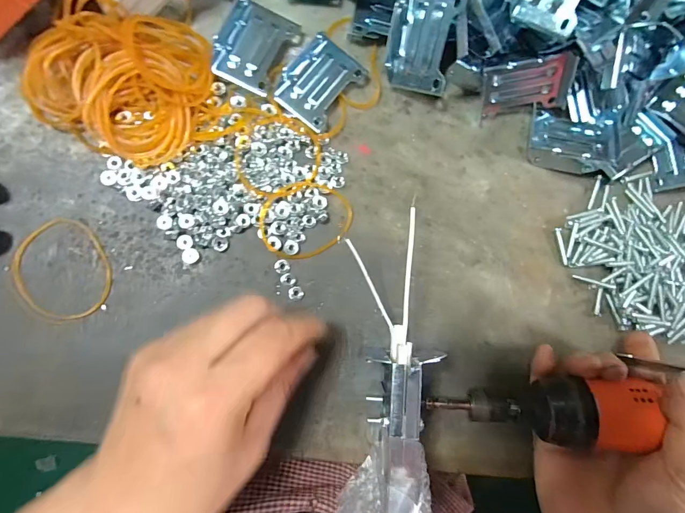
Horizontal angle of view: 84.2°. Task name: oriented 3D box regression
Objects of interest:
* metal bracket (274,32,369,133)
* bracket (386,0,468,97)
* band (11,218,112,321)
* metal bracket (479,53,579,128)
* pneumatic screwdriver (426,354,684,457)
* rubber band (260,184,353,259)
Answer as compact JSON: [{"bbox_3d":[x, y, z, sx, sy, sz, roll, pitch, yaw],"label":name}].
[{"bbox_3d":[-0.016,-0.115,0.250,0.042,0.006,0.058,39,81,-4],"label":"metal bracket"},{"bbox_3d":[0.051,-0.137,0.243,0.043,0.004,0.057,20,116,20],"label":"bracket"},{"bbox_3d":[-0.163,0.009,0.220,0.050,0.004,0.059,-31,90,-10],"label":"band"},{"bbox_3d":[0.125,-0.115,0.259,0.059,0.035,0.010,-9,47,4],"label":"metal bracket"},{"bbox_3d":[0.173,0.090,0.220,0.241,0.046,0.045,0,85,8],"label":"pneumatic screwdriver"},{"bbox_3d":[-0.023,-0.024,0.242,0.060,0.006,0.044,-24,89,-10],"label":"rubber band"}]

